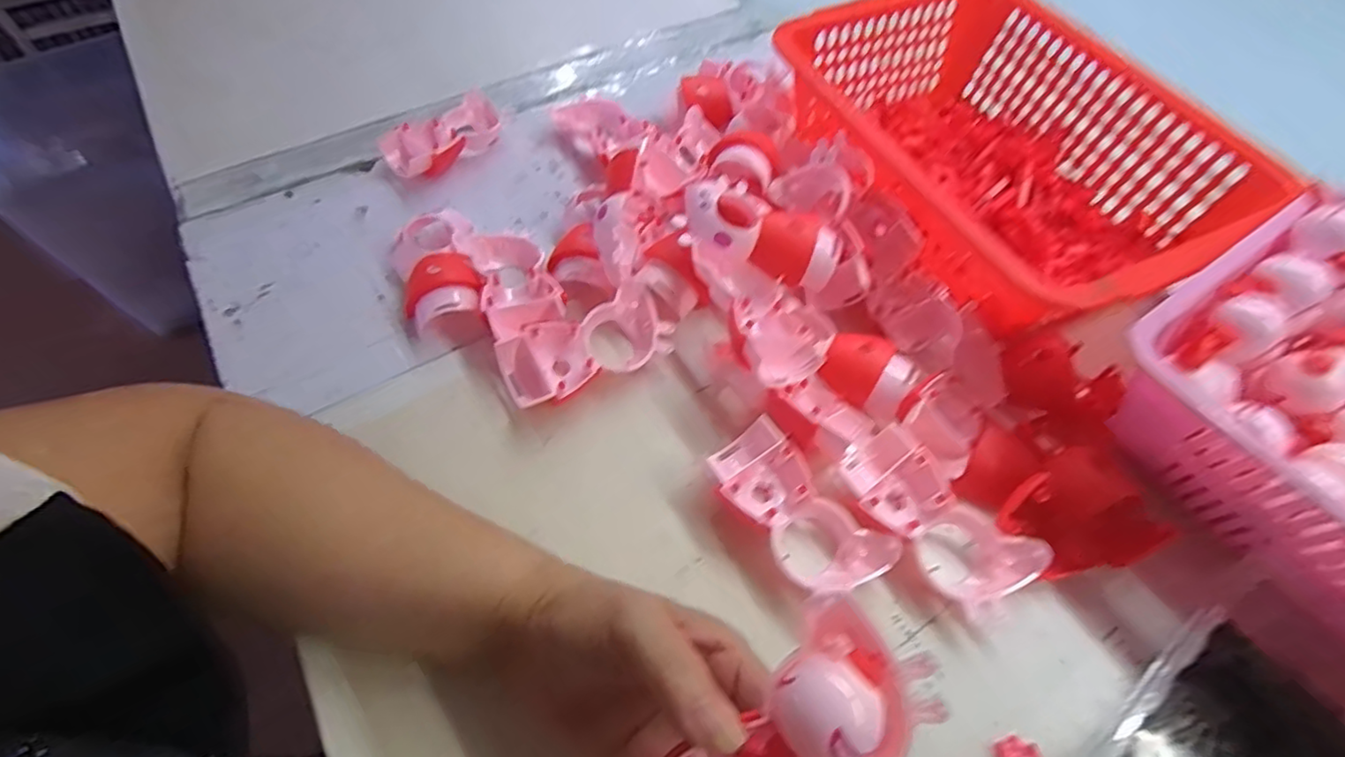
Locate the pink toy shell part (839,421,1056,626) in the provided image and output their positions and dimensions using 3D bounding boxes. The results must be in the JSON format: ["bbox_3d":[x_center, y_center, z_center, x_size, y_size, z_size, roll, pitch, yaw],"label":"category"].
[{"bbox_3d":[0.138,0.076,0.329,0.051,0.028,0.104,-35,65,-21],"label":"pink toy shell part"}]

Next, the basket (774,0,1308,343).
[{"bbox_3d":[0.233,-0.165,0.449,0.218,0.087,0.289,-23,62,-15],"label":"basket"}]

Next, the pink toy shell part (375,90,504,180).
[{"bbox_3d":[-0.178,-0.196,0.488,0.057,0.028,0.104,38,64,20],"label":"pink toy shell part"}]

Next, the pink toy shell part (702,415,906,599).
[{"bbox_3d":[0.066,0.071,0.331,0.048,0.028,0.102,-37,66,-22],"label":"pink toy shell part"}]

